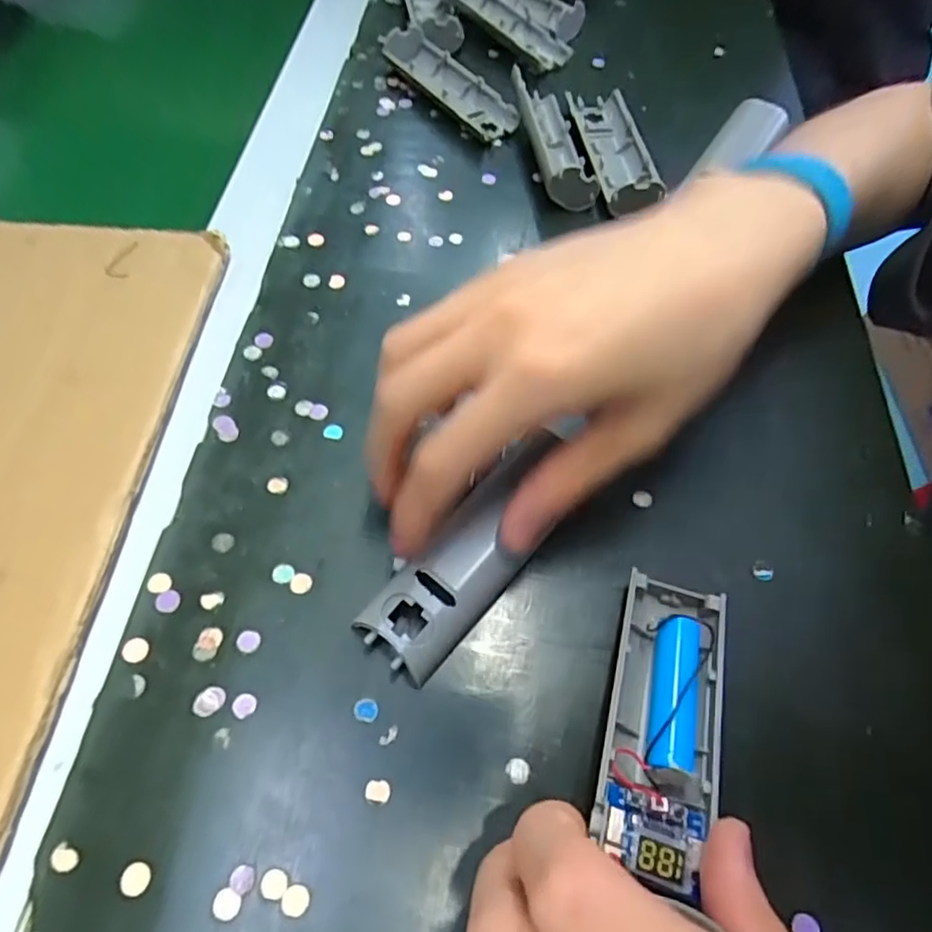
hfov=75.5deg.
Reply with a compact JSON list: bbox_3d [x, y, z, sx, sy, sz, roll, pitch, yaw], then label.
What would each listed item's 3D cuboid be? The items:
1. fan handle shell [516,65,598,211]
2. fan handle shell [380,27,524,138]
[{"bbox_3d":[0.050,-0.191,0.345,0.031,0.024,0.098,-4,61,-6],"label":"fan handle shell"},{"bbox_3d":[-0.011,-0.241,0.381,0.033,0.019,0.110,-34,68,-20],"label":"fan handle shell"}]

